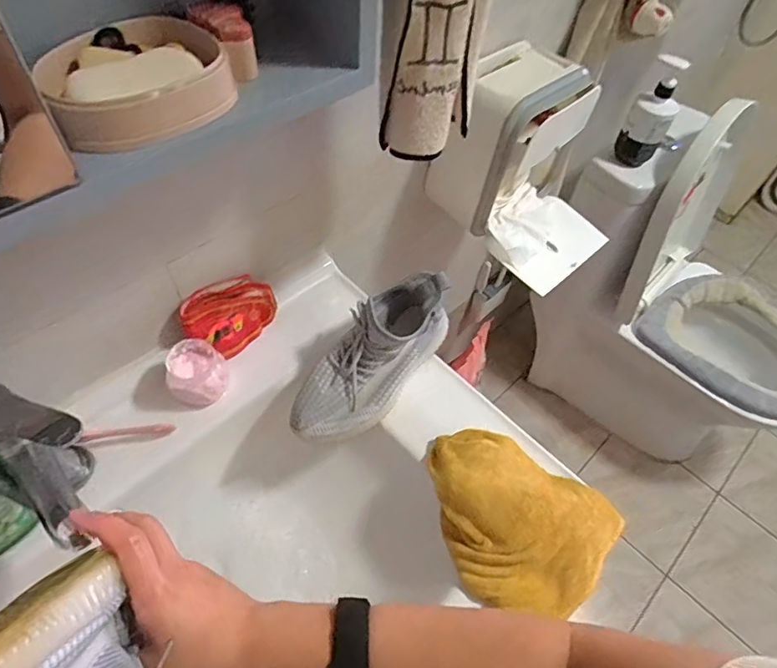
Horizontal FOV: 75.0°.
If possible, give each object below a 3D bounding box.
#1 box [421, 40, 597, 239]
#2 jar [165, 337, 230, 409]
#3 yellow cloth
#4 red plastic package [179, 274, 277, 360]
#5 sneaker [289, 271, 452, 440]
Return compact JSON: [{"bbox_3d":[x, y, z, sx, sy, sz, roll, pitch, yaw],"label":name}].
[{"bbox_3d":[0.182,-0.293,0.761,0.191,0.199,0.127,-35,64,-25],"label":"box"},{"bbox_3d":[-0.218,0.048,0.585,0.060,0.060,0.064,2,55,-3],"label":"jar"},{"bbox_3d":[0.124,0.186,0.515,0.196,0.050,0.151,28,57,15],"label":"yellow cloth"},{"bbox_3d":[-0.191,-0.025,0.618,0.021,0.087,0.114,11,47,39],"label":"red plastic package"},{"bbox_3d":[-0.015,0.026,0.589,0.088,0.099,0.238,36,74,19],"label":"sneaker"}]

